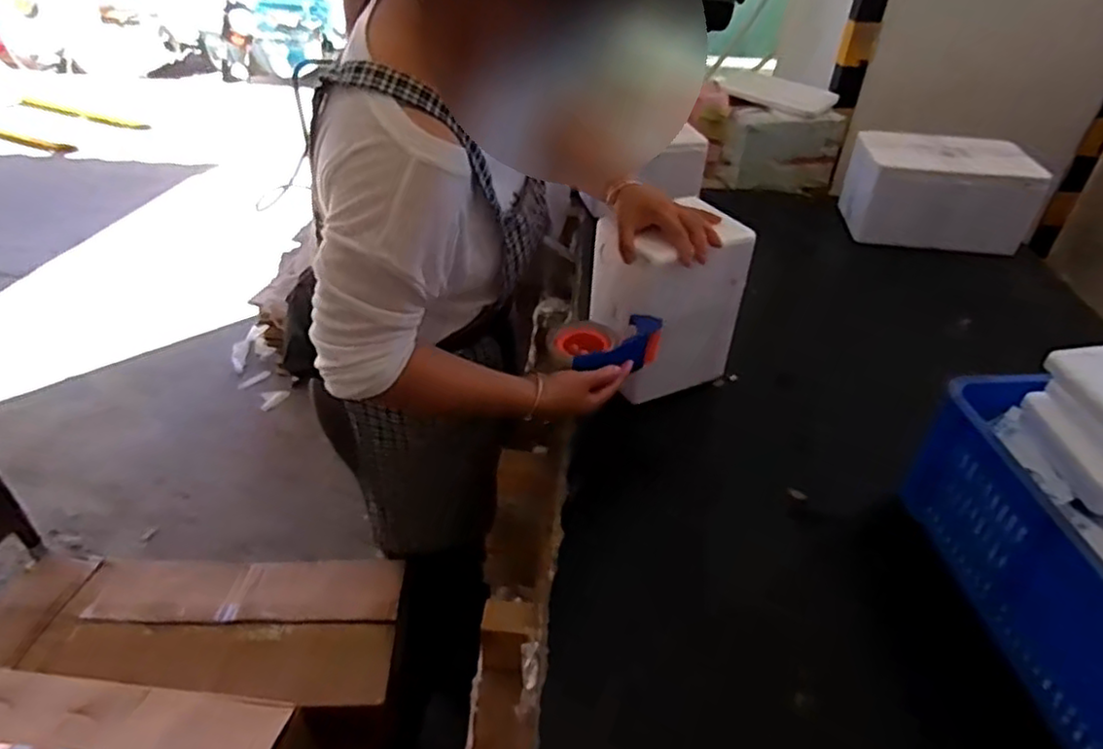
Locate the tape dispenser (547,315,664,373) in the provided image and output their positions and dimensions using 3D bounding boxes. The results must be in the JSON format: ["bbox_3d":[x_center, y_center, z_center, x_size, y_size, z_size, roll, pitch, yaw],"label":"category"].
[{"bbox_3d":[0.071,-0.040,0.887,0.153,0.054,0.075,-11,40,-18],"label":"tape dispenser"}]

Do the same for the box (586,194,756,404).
[{"bbox_3d":[0.156,-0.108,0.995,0.204,0.256,0.158,-21,43,-28],"label":"box"}]

